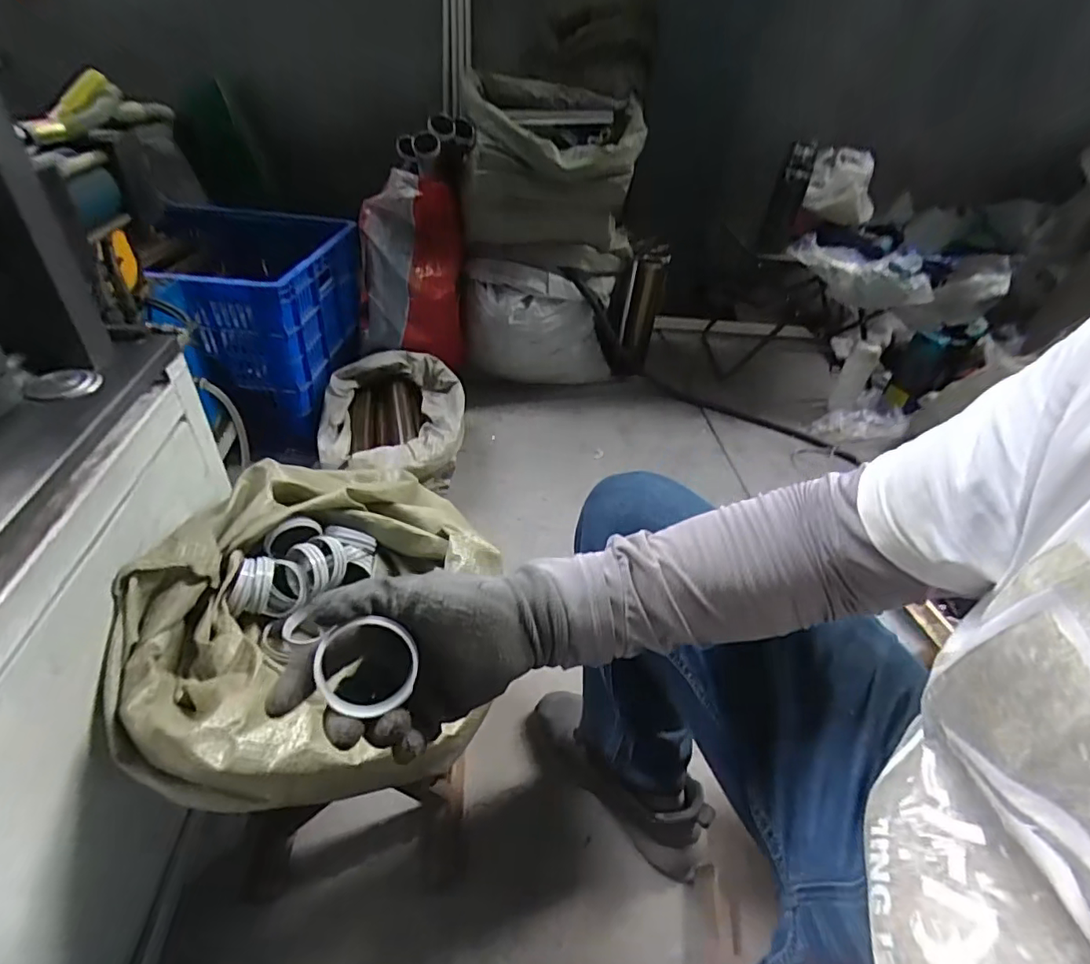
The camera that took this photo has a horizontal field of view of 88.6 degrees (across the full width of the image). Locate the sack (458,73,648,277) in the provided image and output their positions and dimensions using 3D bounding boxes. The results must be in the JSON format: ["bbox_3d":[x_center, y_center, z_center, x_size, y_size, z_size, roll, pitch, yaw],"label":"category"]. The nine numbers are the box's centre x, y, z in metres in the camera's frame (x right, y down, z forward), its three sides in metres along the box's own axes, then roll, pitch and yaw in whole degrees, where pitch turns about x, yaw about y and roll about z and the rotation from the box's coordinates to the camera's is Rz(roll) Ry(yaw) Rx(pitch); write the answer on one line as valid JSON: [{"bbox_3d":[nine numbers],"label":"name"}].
[{"bbox_3d":[0.015,-0.732,1.340,0.407,0.351,0.273,6,37,-3],"label":"sack"}]

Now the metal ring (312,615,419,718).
[{"bbox_3d":[-0.106,0.110,0.333,0.054,0.054,0.006,8,3,-14],"label":"metal ring"}]

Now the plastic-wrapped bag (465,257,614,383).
[{"bbox_3d":[0.000,-0.413,1.472,0.378,0.285,0.194,-13,42,-25],"label":"plastic-wrapped bag"}]

